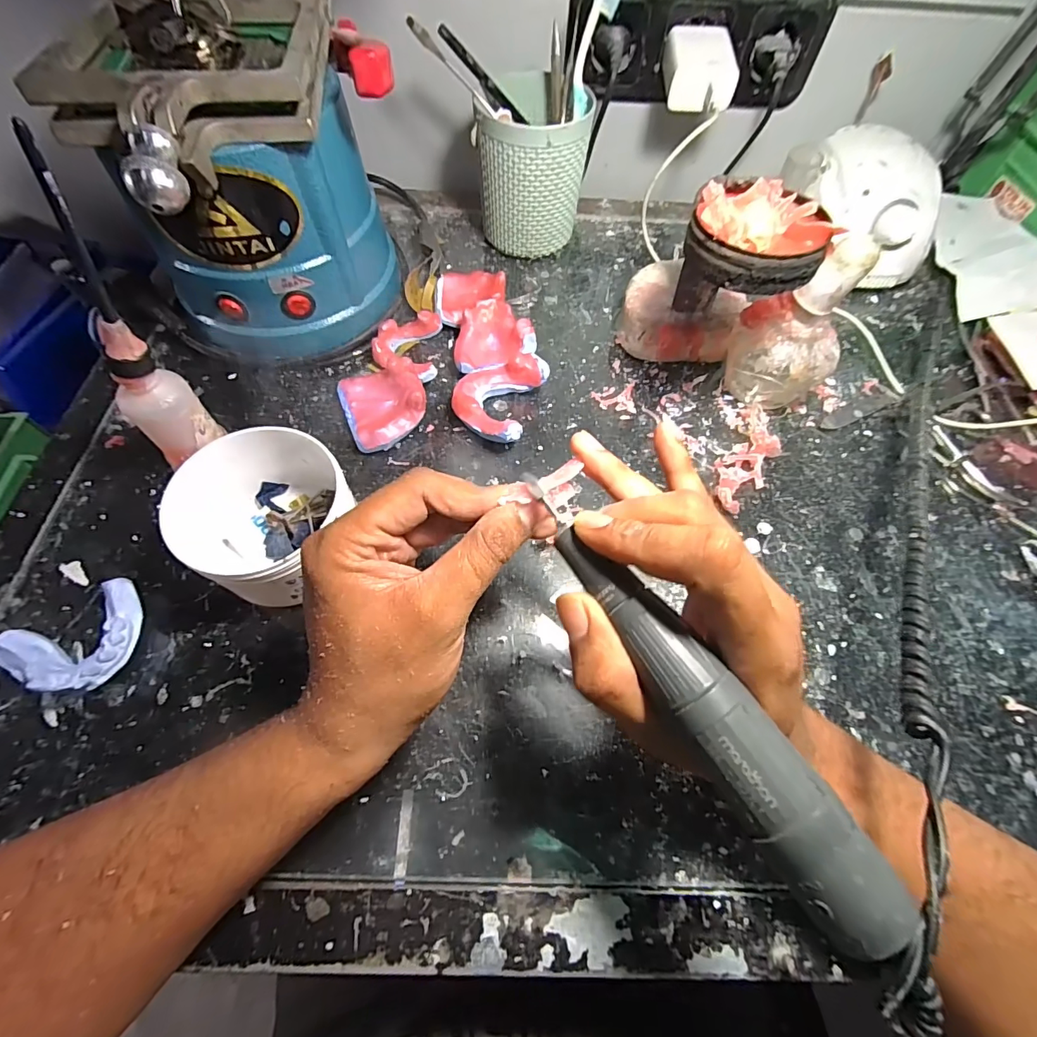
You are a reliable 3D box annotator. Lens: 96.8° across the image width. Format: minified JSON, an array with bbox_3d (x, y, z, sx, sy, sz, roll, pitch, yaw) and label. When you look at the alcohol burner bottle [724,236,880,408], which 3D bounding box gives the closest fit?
[{"bbox_3d":[0.192,-0.129,0.322,0.072,0.117,0.057,40,69,17],"label":"alcohol burner bottle"}]

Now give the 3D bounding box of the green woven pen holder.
[{"bbox_3d":[0.014,-0.310,0.414,0.088,0.111,0.092,8,63,2],"label":"green woven pen holder"}]

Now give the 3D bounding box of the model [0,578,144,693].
[{"bbox_3d":[-0.240,0.071,0.256,0.063,0.027,0.048,-34,69,-17],"label":"model"}]

